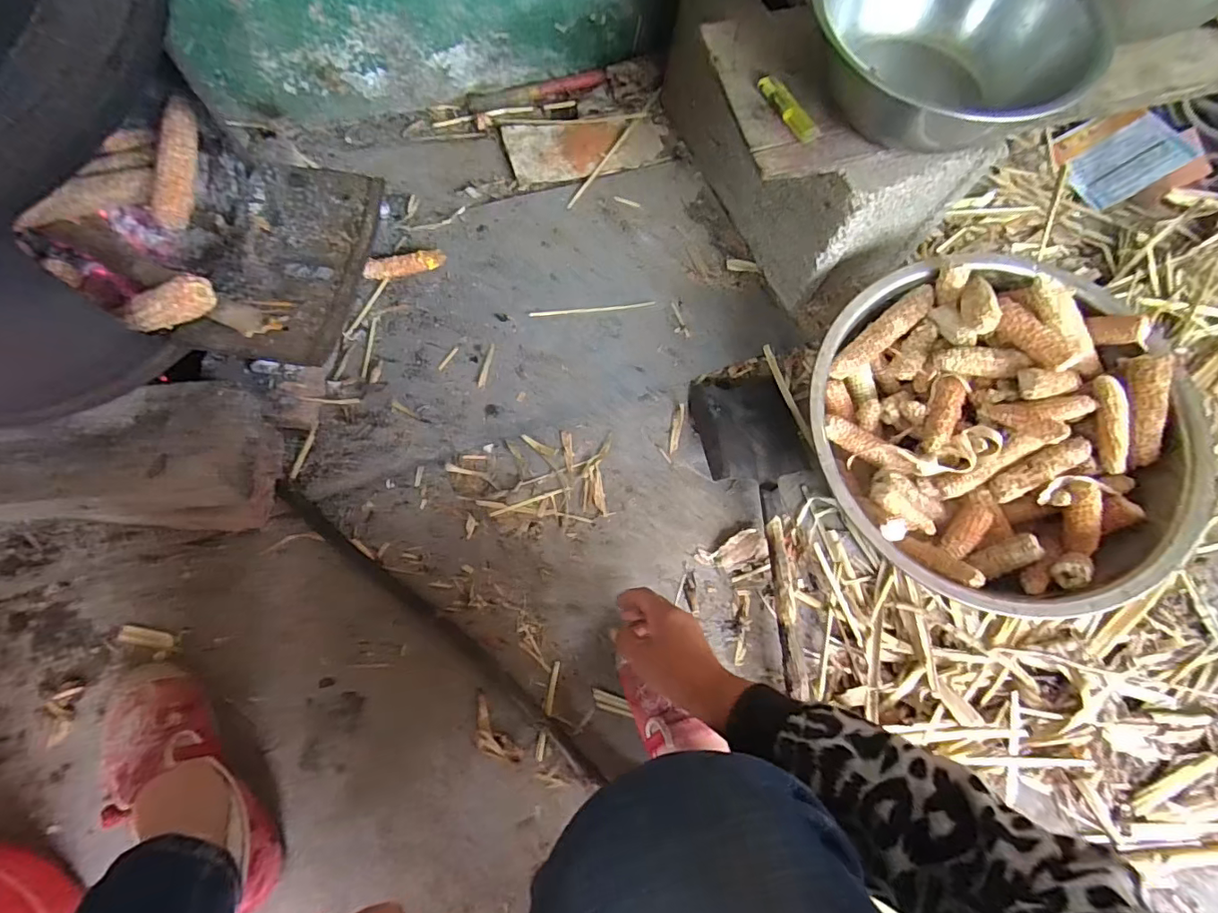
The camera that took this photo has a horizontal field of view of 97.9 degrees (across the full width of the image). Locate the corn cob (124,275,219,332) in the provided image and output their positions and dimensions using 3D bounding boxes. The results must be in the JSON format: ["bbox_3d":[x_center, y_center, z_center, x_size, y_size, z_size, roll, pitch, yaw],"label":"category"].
[{"bbox_3d":[-0.348,-0.119,0.419,0.085,0.026,0.023,-11,71,22],"label":"corn cob"}]

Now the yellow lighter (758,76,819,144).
[{"bbox_3d":[0.168,-0.329,0.499,0.018,0.009,0.083,-25,77,-10],"label":"yellow lighter"}]

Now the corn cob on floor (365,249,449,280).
[{"bbox_3d":[-0.262,-0.246,0.686,0.099,0.024,0.024,-12,75,-7],"label":"corn cob on floor"}]

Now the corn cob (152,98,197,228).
[{"bbox_3d":[-0.408,-0.283,0.501,0.025,0.026,0.144,-6,74,-5],"label":"corn cob"}]

